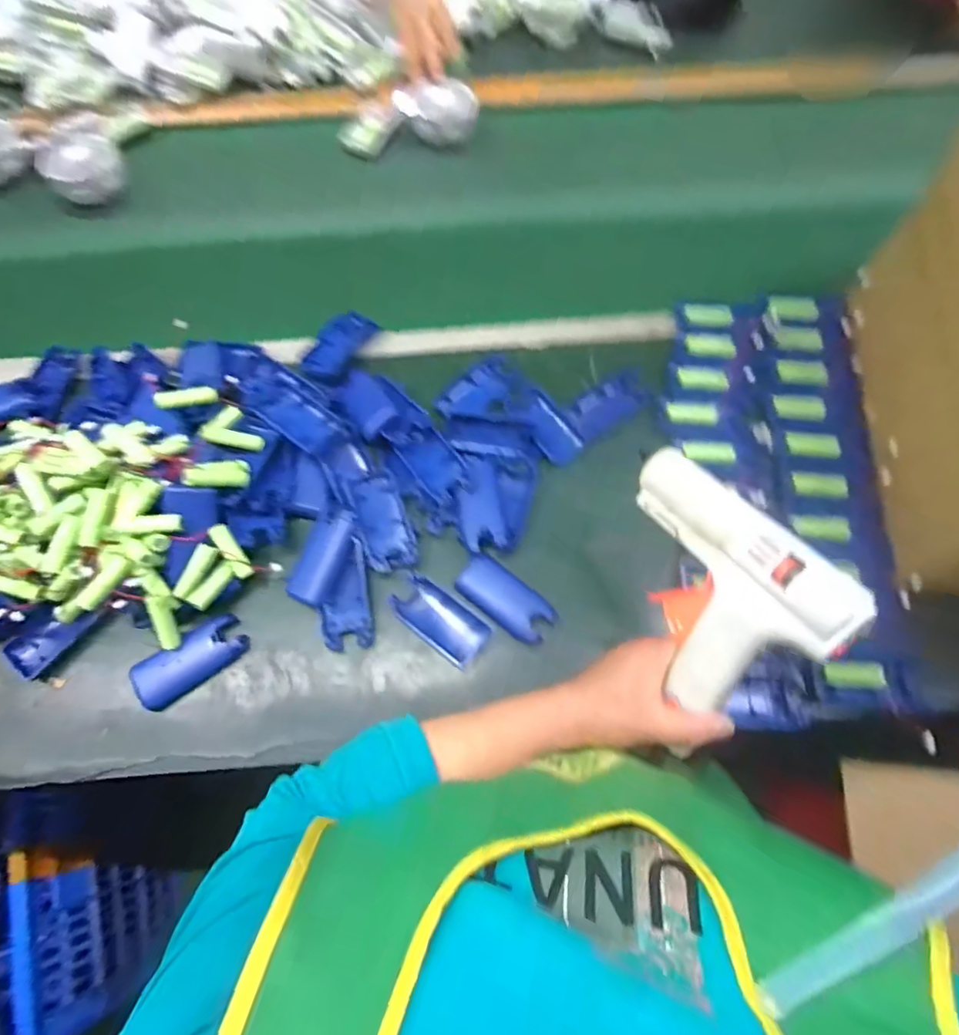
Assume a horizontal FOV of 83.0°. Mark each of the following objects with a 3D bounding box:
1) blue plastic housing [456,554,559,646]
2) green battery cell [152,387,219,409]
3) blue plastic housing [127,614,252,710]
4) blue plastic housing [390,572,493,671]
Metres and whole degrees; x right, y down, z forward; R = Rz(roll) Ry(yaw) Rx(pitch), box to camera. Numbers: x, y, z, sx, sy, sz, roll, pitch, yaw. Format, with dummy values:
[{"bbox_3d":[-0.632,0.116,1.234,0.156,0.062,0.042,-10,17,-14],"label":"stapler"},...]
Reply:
[{"bbox_3d":[0.024,0.075,0.495,0.092,0.022,0.040,37,72,14],"label":"blue plastic housing"},{"bbox_3d":[-0.283,-0.116,0.524,0.054,0.010,0.016,-14,67,-25],"label":"green battery cell"},{"bbox_3d":[-0.253,0.125,0.476,0.093,0.017,0.042,-33,71,-13],"label":"blue plastic housing"},{"bbox_3d":[-0.036,0.094,0.495,0.091,0.021,0.045,35,72,14],"label":"blue plastic housing"}]

